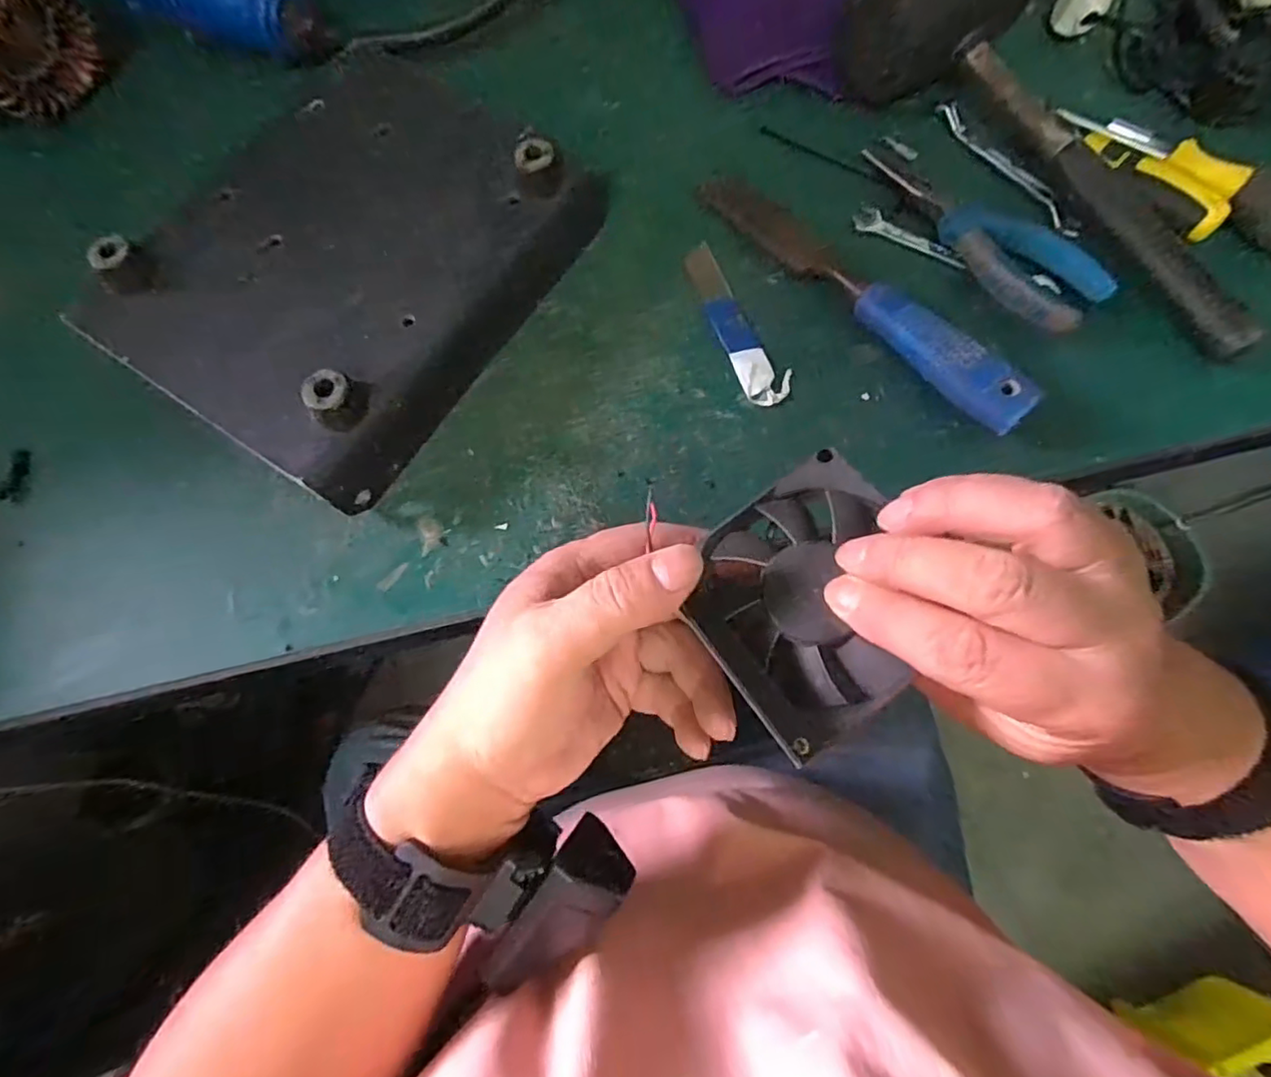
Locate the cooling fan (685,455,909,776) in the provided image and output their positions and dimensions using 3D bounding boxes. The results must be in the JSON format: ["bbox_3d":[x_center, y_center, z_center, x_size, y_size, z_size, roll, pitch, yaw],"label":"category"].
[{"bbox_3d":[0.060,0.020,0.207,0.077,0.014,0.078,-34,78,-7],"label":"cooling fan"}]

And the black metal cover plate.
[{"bbox_3d":[-0.144,-0.155,0.327,0.166,0.054,0.239,34,77,10],"label":"black metal cover plate"}]

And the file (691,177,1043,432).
[{"bbox_3d":[0.121,-0.139,0.333,0.025,0.029,0.219,-40,77,-10],"label":"file"}]

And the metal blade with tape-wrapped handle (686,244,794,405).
[{"bbox_3d":[0.056,-0.122,0.343,0.025,0.004,0.107,-21,74,-5],"label":"metal blade with tape-wrapped handle"}]

